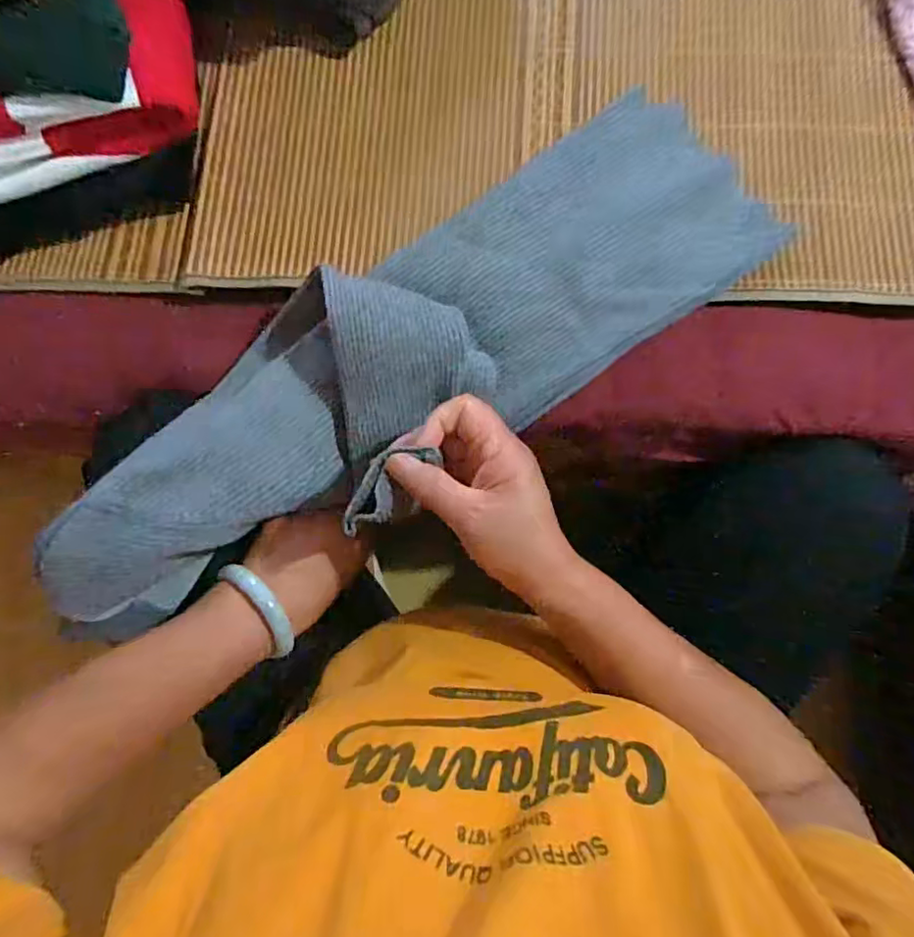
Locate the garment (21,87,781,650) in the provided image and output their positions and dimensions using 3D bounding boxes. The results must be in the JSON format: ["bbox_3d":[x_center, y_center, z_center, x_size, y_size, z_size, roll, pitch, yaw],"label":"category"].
[{"bbox_3d":[-0.031,-0.079,0.429,0.557,0.081,0.165,-34,82,-7],"label":"garment"}]

